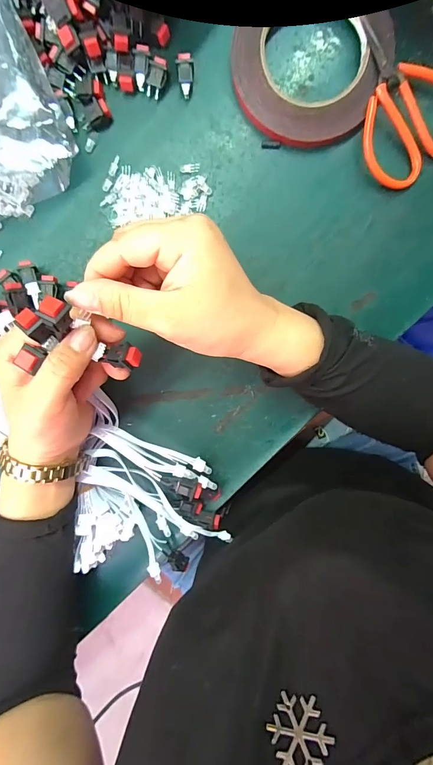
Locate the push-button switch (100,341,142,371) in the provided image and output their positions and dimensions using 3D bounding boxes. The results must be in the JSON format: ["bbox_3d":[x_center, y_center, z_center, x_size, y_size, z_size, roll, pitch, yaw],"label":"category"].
[{"bbox_3d":[-0.057,-0.017,0.214,0.021,0.009,0.015,18,97,-3],"label":"push-button switch"}]

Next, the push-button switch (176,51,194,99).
[{"bbox_3d":[-0.024,-0.236,0.269,0.012,0.010,0.027,-1,117,-1],"label":"push-button switch"}]

